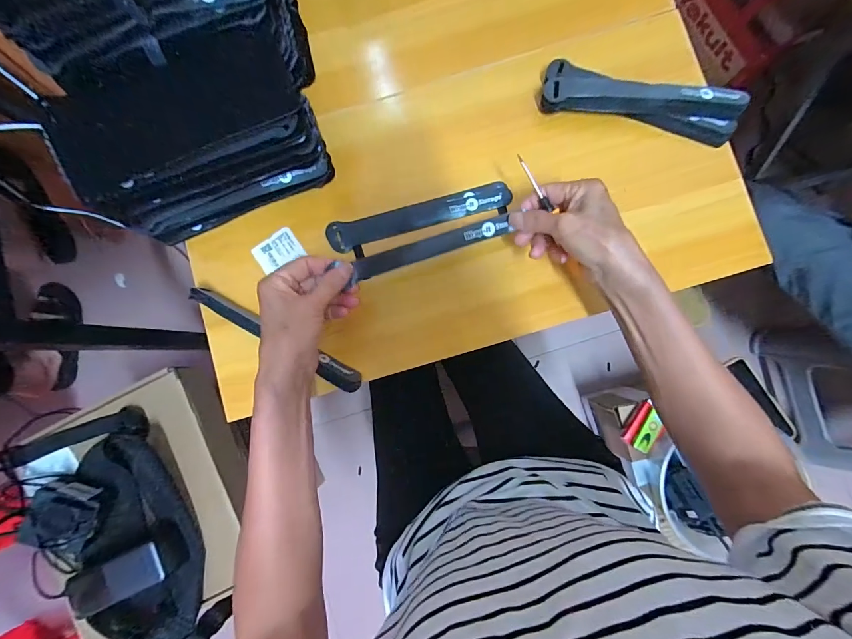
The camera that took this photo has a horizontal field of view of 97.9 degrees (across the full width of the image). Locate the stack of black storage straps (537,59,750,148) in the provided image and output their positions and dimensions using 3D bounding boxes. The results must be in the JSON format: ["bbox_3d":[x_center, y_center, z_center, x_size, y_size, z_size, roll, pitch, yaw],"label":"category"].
[{"bbox_3d":[0.220,-0.226,0.386,0.197,0.040,0.045,13,87,3],"label":"stack of black storage straps"}]

